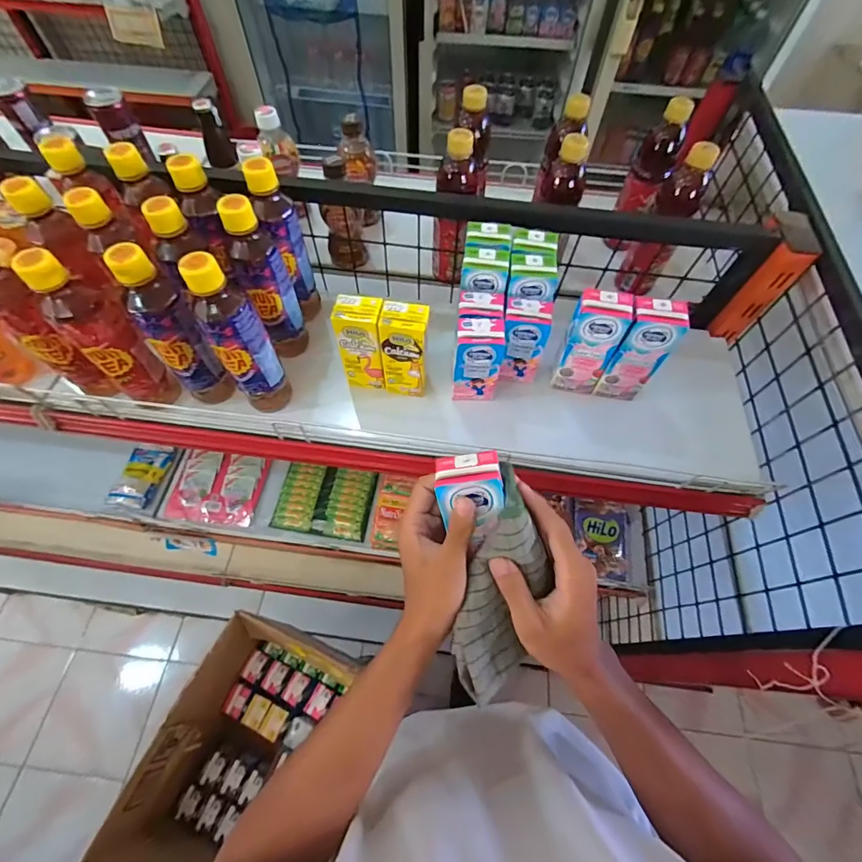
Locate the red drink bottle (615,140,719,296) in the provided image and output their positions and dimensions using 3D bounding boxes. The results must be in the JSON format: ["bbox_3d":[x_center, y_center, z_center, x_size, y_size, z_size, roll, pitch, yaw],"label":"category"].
[{"bbox_3d":[0.296,-0.252,0.531,0.051,0.192,0.049,19,63,9],"label":"red drink bottle"}]

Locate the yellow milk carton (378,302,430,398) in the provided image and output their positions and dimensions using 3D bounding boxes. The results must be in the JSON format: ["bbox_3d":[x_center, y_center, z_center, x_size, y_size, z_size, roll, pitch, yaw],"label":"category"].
[{"bbox_3d":[-0.030,-0.092,0.489,0.051,0.115,0.042,5,62,1],"label":"yellow milk carton"}]

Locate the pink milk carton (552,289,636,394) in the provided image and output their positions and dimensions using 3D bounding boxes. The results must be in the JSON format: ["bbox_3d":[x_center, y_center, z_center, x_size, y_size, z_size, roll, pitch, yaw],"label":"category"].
[{"bbox_3d":[0.181,-0.099,0.483,0.057,0.136,0.035,9,62,3],"label":"pink milk carton"}]

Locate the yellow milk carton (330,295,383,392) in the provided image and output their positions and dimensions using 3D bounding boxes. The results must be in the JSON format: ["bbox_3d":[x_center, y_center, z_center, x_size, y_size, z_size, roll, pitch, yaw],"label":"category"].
[{"bbox_3d":[-0.080,-0.099,0.490,0.050,0.118,0.039,4,62,1],"label":"yellow milk carton"}]

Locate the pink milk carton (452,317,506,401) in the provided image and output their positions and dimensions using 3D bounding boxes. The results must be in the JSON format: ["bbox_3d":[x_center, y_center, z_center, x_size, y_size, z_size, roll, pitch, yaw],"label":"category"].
[{"bbox_3d":[0.054,-0.082,0.486,0.054,0.101,0.042,2,62,0],"label":"pink milk carton"}]

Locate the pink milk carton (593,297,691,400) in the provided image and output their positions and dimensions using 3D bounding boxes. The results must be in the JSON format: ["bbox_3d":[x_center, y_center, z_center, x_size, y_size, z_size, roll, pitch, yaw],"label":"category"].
[{"bbox_3d":[0.236,-0.089,0.483,0.053,0.140,0.035,10,62,4],"label":"pink milk carton"}]

